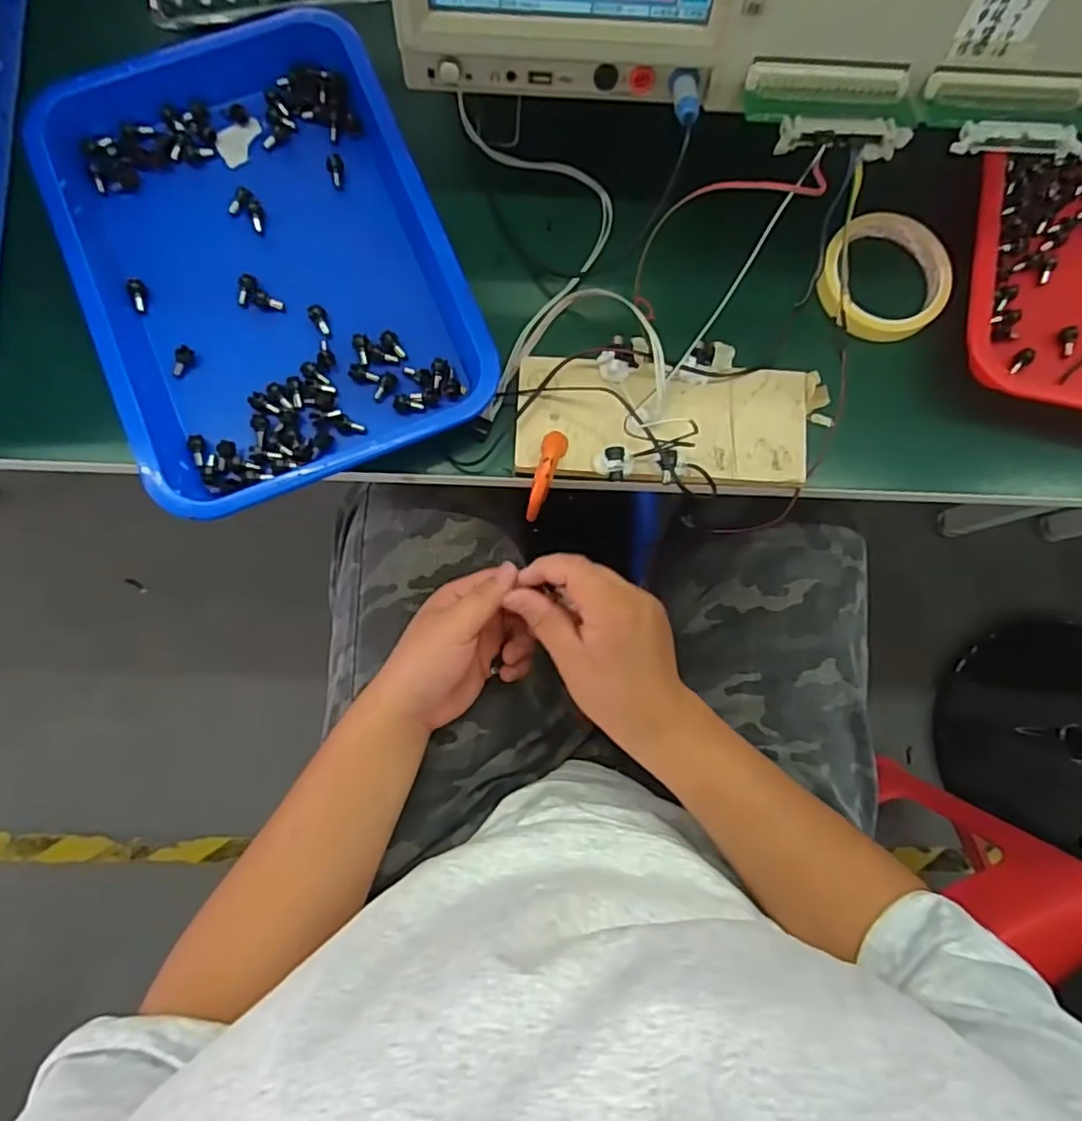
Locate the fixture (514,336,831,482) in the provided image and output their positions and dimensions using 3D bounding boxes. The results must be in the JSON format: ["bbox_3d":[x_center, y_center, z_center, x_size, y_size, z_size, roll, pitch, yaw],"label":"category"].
[{"bbox_3d":[0.089,-0.102,0.427,0.206,0.034,0.091,1,82,-2],"label":"fixture"}]

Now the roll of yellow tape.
[{"bbox_3d":[0.254,-0.209,0.470,0.083,0.027,0.101,18,82,0],"label":"roll of yellow tape"}]

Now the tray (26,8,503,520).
[{"bbox_3d":[-0.183,-0.208,0.440,0.239,0.036,0.324,-22,84,-5],"label":"tray"}]

